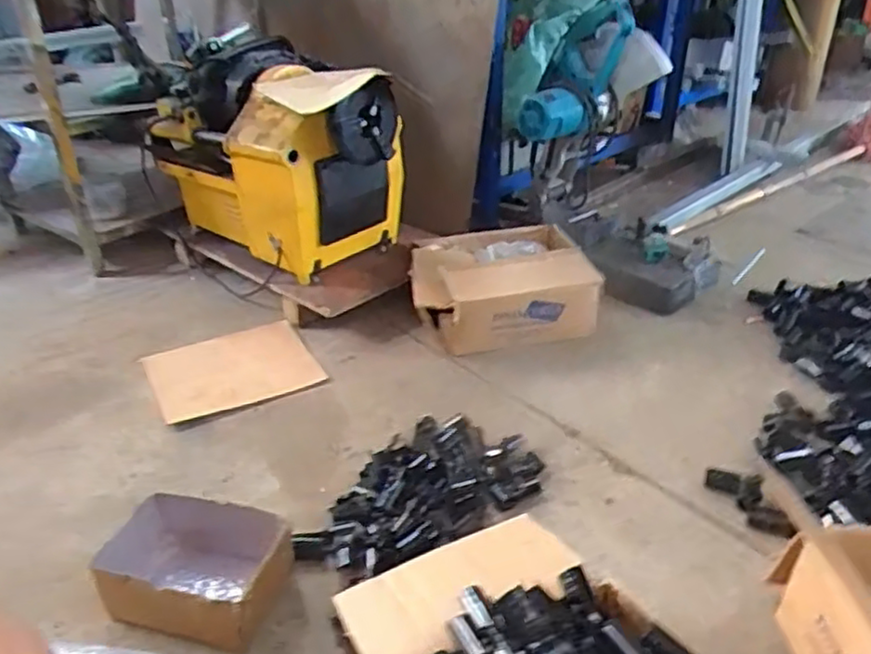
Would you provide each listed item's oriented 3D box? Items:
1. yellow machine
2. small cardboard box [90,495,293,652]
[{"bbox_3d":[-0.355,-0.385,1.586,0.647,0.405,0.298,26,39,36],"label":"yellow machine"},{"bbox_3d":[-0.303,0.307,0.894,0.208,0.106,0.159,5,31,8],"label":"small cardboard box"}]

